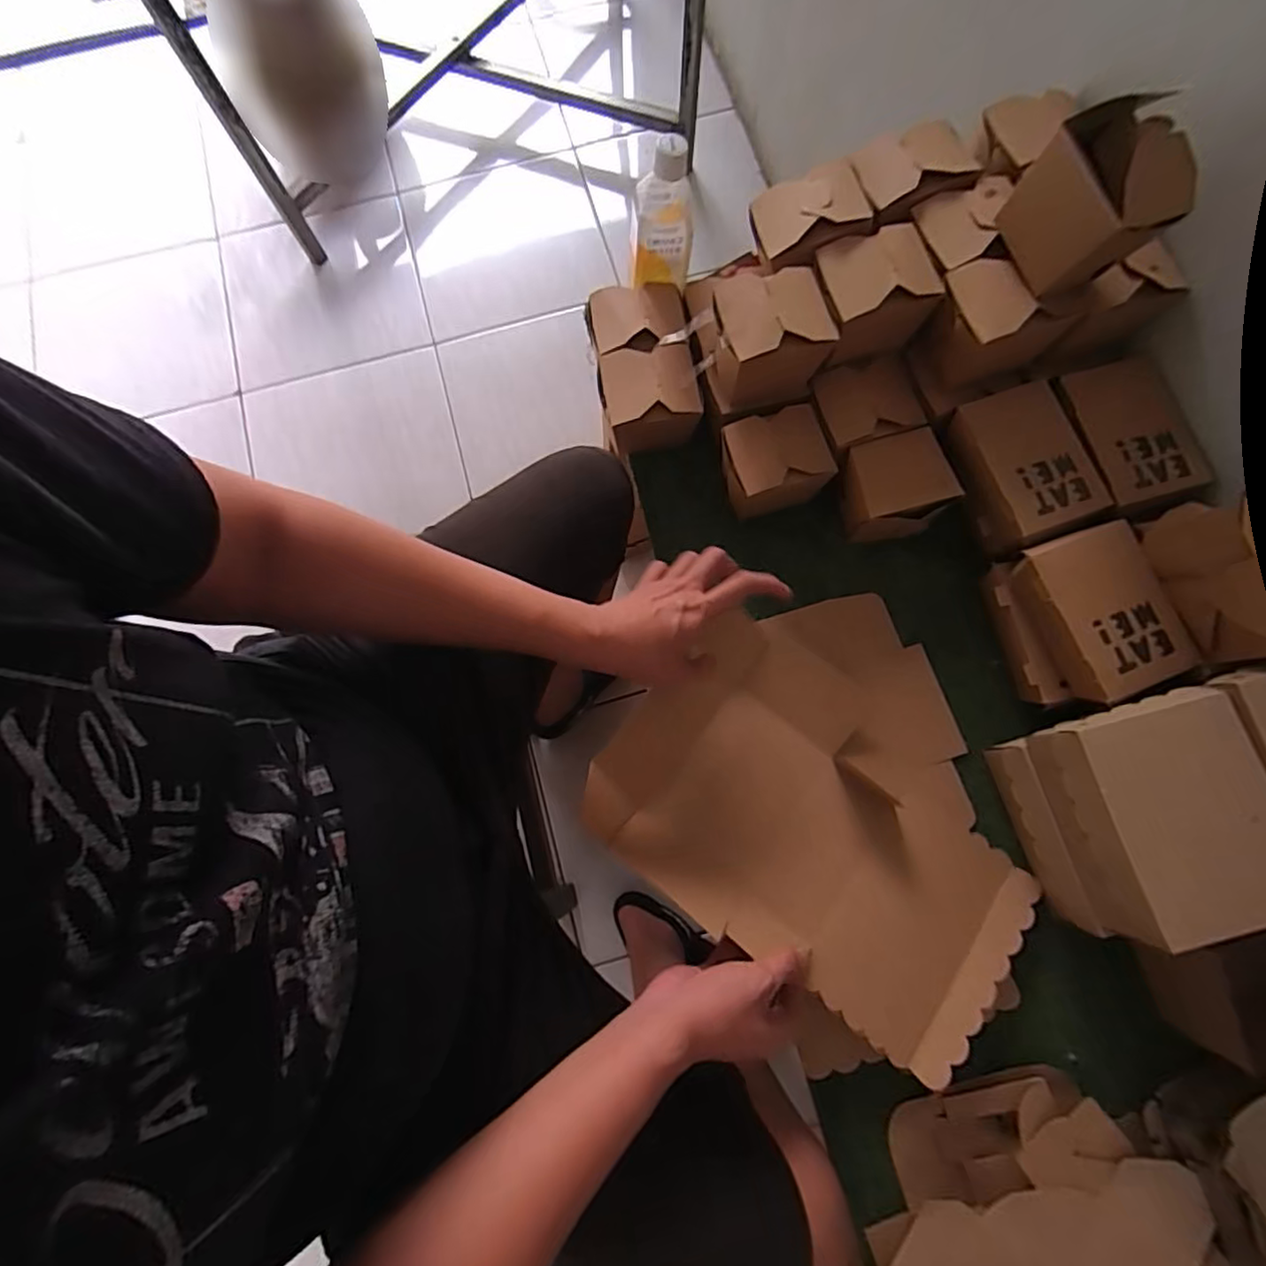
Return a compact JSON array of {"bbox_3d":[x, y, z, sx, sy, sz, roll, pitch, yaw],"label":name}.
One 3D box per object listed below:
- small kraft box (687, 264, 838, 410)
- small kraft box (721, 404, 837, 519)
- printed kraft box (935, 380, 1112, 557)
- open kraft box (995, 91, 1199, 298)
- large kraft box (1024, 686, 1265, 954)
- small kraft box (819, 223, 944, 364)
[{"bbox_3d":[0.122,-0.286,0.591,0.113,0.096,0.093,-13,76,-3],"label":"small kraft box"},{"bbox_3d":[0.147,-0.177,0.641,0.103,0.083,0.093,-8,76,-1],"label":"small kraft box"},{"bbox_3d":[0.380,-0.161,0.601,0.103,0.065,0.150,-22,76,-5],"label":"printed kraft box"},{"bbox_3d":[0.374,-0.350,0.489,0.081,0.100,0.097,-22,76,-5],"label":"open kraft box"},{"bbox_3d":[0.425,0.143,0.485,0.135,0.057,0.170,-16,76,-3],"label":"large kraft box"},{"bbox_3d":[0.227,-0.323,0.588,0.101,0.082,0.083,-19,76,-4],"label":"small kraft box"}]

